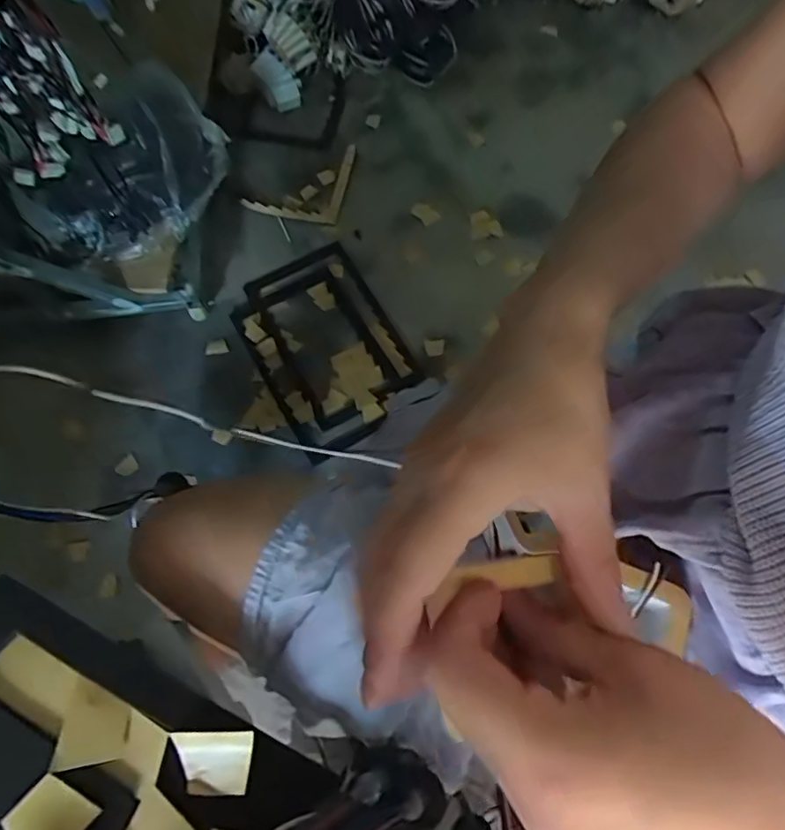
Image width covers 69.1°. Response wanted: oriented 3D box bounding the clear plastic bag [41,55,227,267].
[{"bbox_3d":[-0.391,-0.381,0.879,0.116,0.214,0.310,41,76,15],"label":"clear plastic bag"}]

